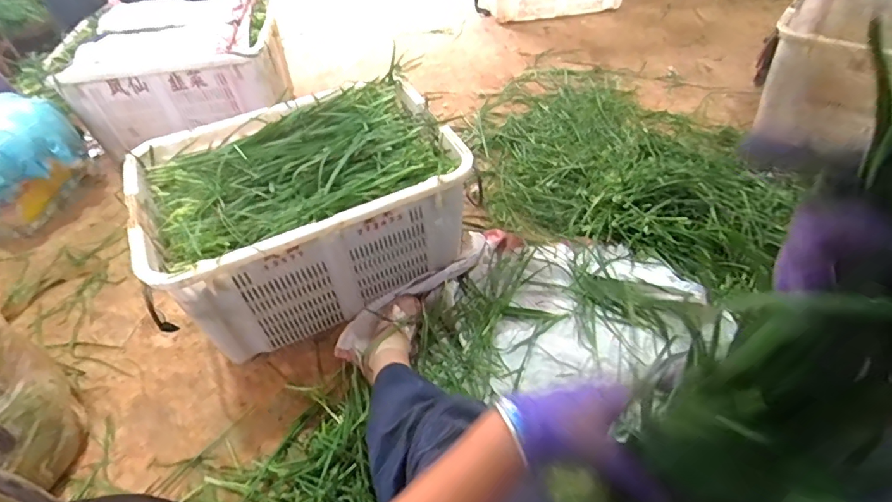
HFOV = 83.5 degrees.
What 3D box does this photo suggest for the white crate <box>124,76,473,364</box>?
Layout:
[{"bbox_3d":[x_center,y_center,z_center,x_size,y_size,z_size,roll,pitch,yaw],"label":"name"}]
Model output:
[{"bbox_3d":[-0.315,-0.096,1.185,0.669,0.310,0.469,-23,49,-15],"label":"white crate"}]

